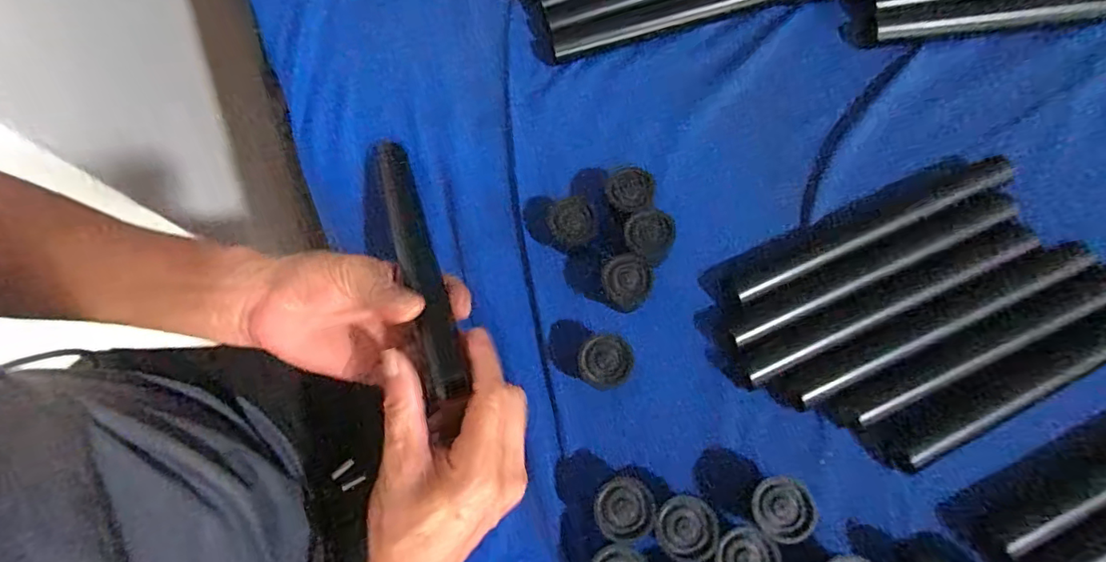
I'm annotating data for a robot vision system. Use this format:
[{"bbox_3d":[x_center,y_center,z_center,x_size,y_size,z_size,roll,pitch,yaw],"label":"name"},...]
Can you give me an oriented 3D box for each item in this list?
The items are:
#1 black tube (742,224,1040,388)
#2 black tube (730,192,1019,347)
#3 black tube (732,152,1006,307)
[{"bbox_3d":[0.226,0.013,0.354,0.215,0.018,0.022,-24,69,-8],"label":"black tube"},{"bbox_3d":[0.220,-0.009,0.364,0.217,0.020,0.020,-23,69,-7],"label":"black tube"},{"bbox_3d":[0.224,-0.038,0.374,0.213,0.022,0.024,-22,69,-7],"label":"black tube"}]

